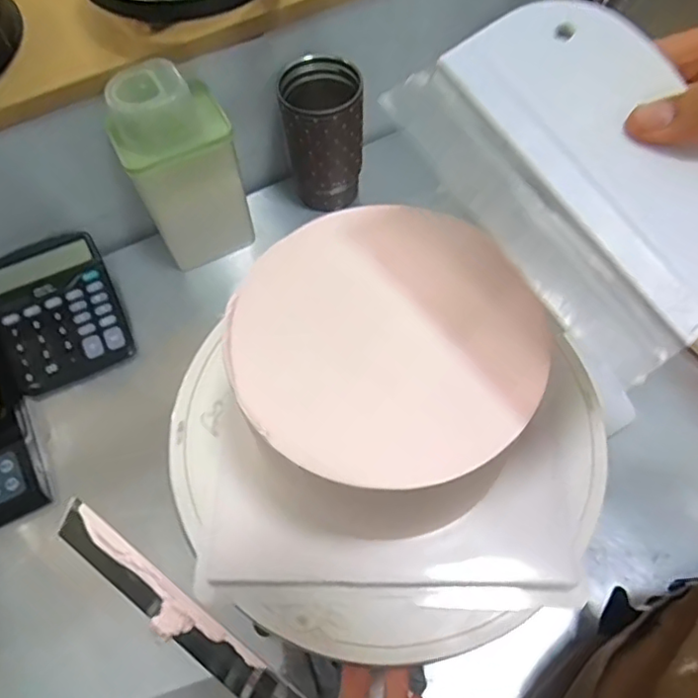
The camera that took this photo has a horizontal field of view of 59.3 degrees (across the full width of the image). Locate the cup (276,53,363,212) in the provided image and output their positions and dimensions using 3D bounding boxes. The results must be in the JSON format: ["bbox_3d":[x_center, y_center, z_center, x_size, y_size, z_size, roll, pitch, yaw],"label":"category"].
[{"bbox_3d":[-0.027,-0.218,0.645,0.079,0.156,0.076,0,62,1],"label":"cup"}]

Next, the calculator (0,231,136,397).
[{"bbox_3d":[-0.292,-0.039,0.615,0.114,0.034,0.147,-27,65,-13],"label":"calculator"}]

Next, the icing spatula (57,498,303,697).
[{"bbox_3d":[-0.035,0.184,0.319,0.310,0.026,0.023,36,68,10],"label":"icing spatula"}]

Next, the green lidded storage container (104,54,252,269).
[{"bbox_3d":[-0.155,-0.169,0.583,0.100,0.185,0.080,-30,66,-14],"label":"green lidded storage container"}]

